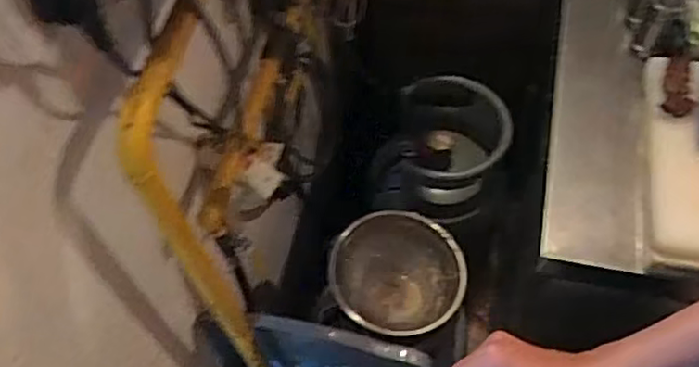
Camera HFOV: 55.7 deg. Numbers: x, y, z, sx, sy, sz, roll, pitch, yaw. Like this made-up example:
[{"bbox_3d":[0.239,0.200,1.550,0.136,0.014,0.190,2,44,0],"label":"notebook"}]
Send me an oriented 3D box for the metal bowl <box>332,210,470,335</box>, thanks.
[{"bbox_3d":[0.085,0.170,1.093,0.200,0.155,0.198,-2,56,3],"label":"metal bowl"}]

